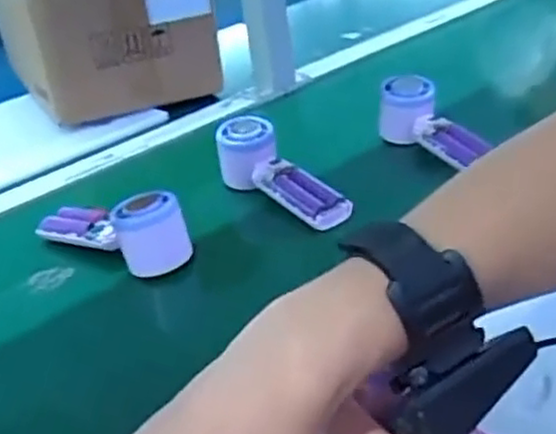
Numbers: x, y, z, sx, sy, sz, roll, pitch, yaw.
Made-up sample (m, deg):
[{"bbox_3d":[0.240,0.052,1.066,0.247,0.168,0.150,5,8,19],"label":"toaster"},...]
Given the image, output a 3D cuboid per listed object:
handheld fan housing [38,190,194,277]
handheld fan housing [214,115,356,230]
[{"bbox_3d":[-0.150,0.001,0.639,0.161,0.055,0.050,16,37,35],"label":"handheld fan housing"},{"bbox_3d":[0.004,-0.036,0.687,0.056,0.056,0.167,-27,49,-31],"label":"handheld fan housing"}]

